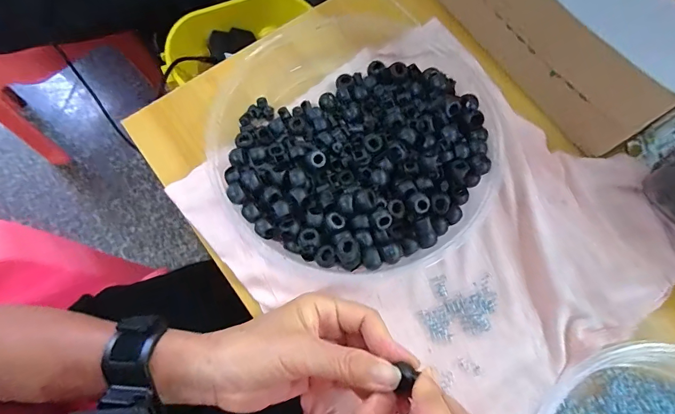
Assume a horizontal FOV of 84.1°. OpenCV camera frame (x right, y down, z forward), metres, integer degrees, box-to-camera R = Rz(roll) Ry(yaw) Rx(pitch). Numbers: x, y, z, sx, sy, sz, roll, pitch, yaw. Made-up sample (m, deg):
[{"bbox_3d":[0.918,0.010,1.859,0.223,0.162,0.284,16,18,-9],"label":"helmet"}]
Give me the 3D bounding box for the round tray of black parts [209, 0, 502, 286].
[{"bbox_3d":[0.012,-0.065,0.325,0.240,0.035,0.245,0,71,-1],"label":"round tray of black parts"}]

